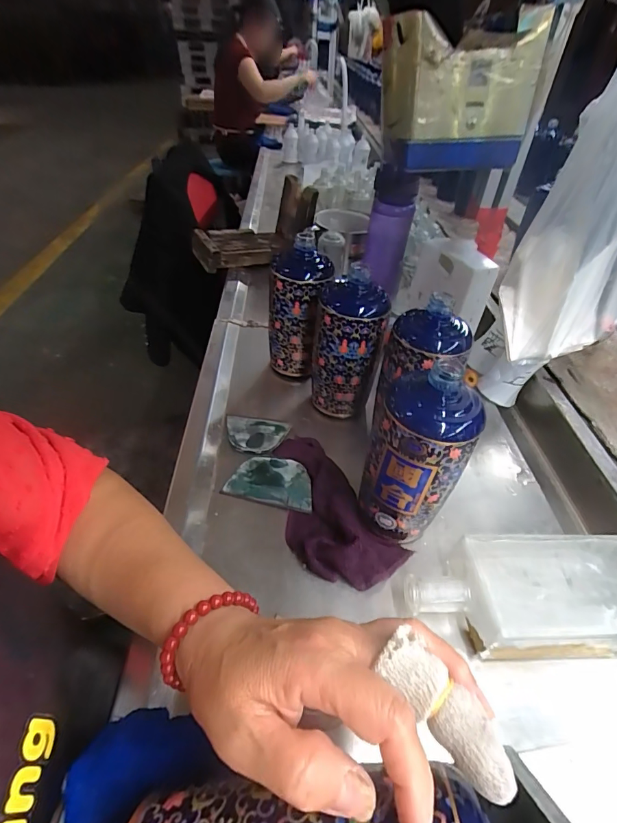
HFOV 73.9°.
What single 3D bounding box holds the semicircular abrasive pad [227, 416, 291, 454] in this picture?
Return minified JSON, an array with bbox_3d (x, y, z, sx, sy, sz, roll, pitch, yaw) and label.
[{"bbox_3d":[-0.063,0.026,0.501,0.075,0.008,0.056,2,43,-1],"label":"semicircular abrasive pad"}]

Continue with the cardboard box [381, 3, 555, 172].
[{"bbox_3d":[0.166,-0.372,0.480,0.151,0.132,0.121,-1,43,-4],"label":"cardboard box"}]

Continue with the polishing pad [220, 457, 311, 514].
[{"bbox_3d":[-0.042,0.074,0.445,0.093,0.006,0.057,6,43,4],"label":"polishing pad"}]

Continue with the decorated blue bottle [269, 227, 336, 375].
[{"bbox_3d":[-0.013,-0.134,0.555,0.079,0.176,0.062,6,43,3],"label":"decorated blue bottle"}]

